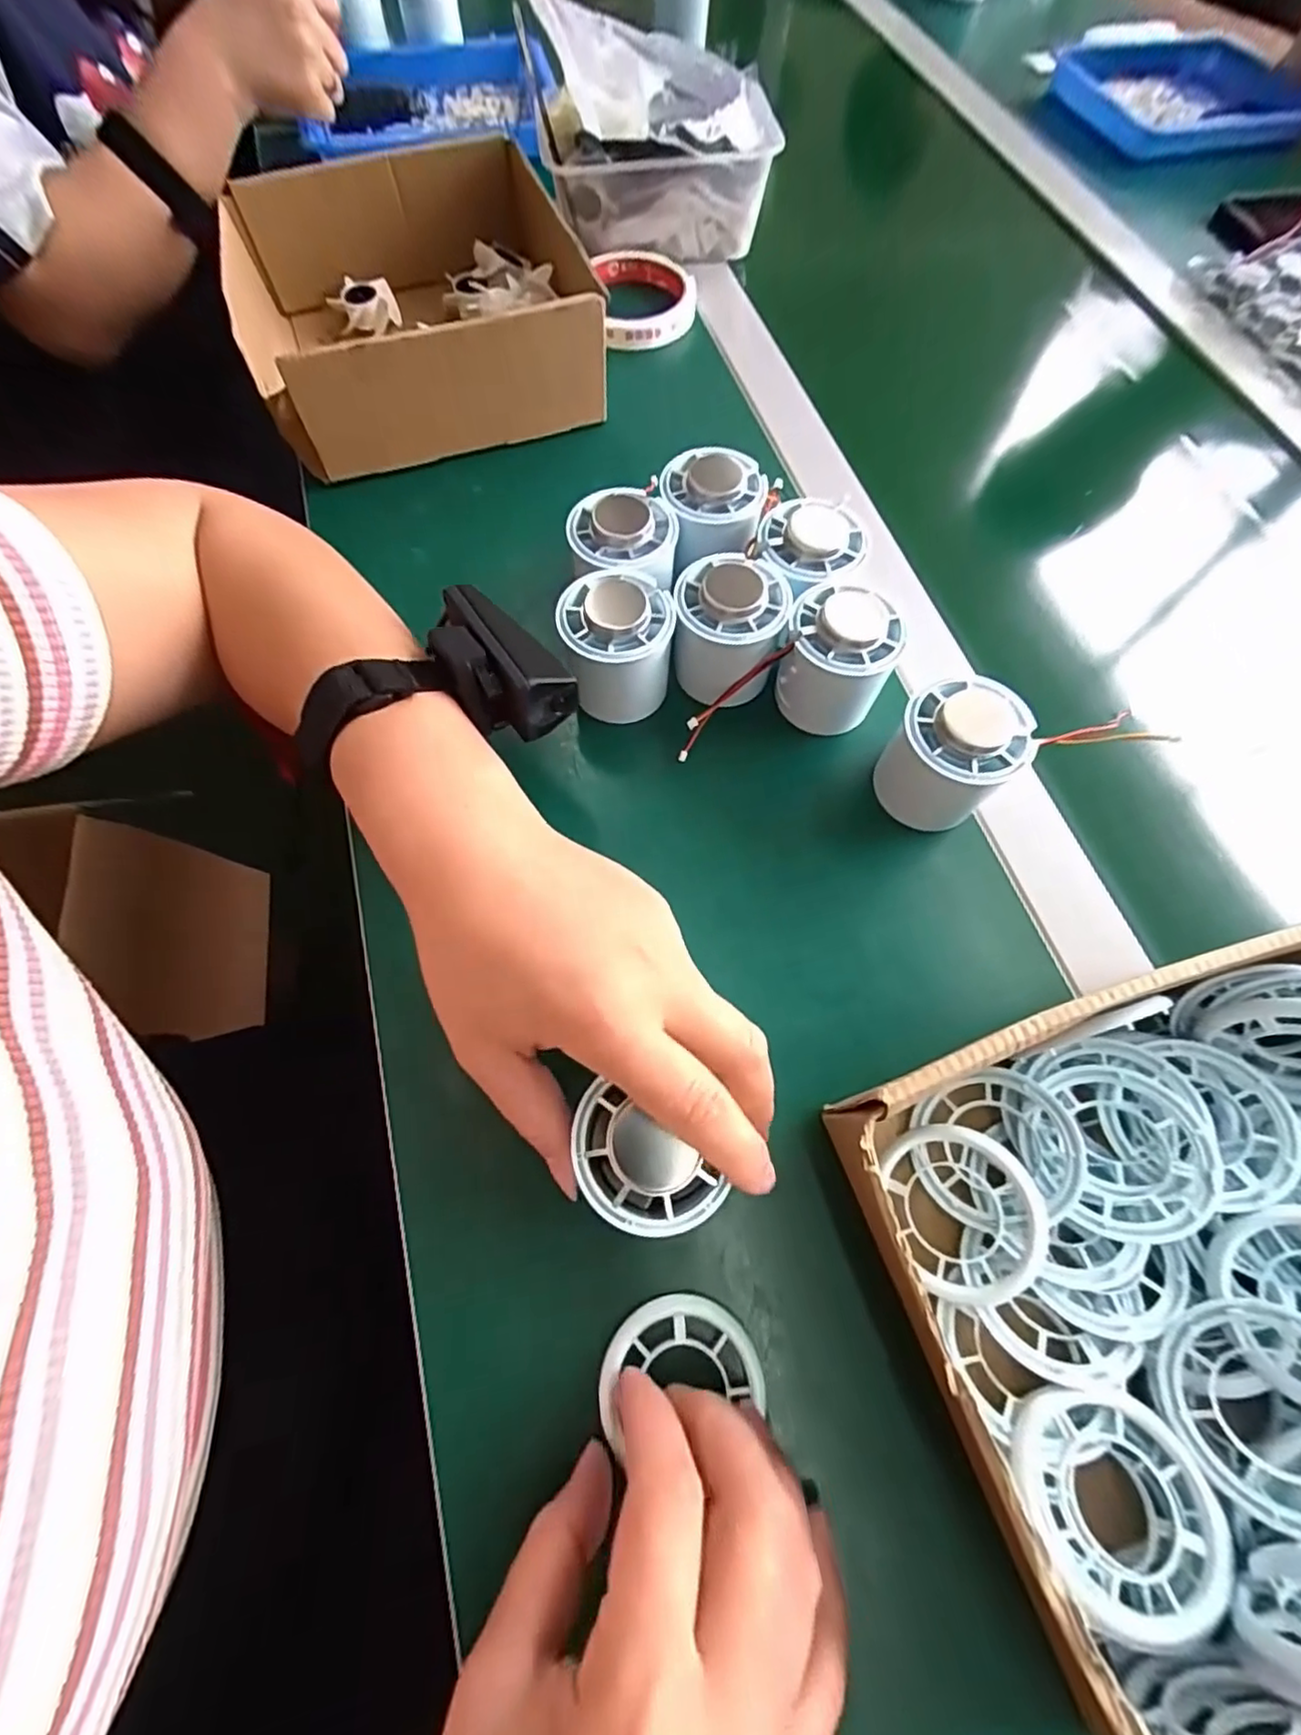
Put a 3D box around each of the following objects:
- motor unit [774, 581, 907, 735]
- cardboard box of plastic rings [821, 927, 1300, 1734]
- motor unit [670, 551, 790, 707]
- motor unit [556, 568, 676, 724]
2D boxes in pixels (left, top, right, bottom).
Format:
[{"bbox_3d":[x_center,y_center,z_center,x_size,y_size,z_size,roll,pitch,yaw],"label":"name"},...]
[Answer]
[{"bbox_3d":[0.092,-0.102,0.315,0.049,0.059,0.050,1,65,-1],"label":"motor unit"},{"bbox_3d":[0.185,0.140,0.209,0.207,0.078,0.192,-17,67,-9],"label":"cardboard box of plastic rings"},{"bbox_3d":[0.039,-0.115,0.320,0.055,0.061,0.060,10,66,3],"label":"motor unit"},{"bbox_3d":[-0.015,-0.108,0.315,0.057,0.059,0.053,3,65,0],"label":"motor unit"}]

